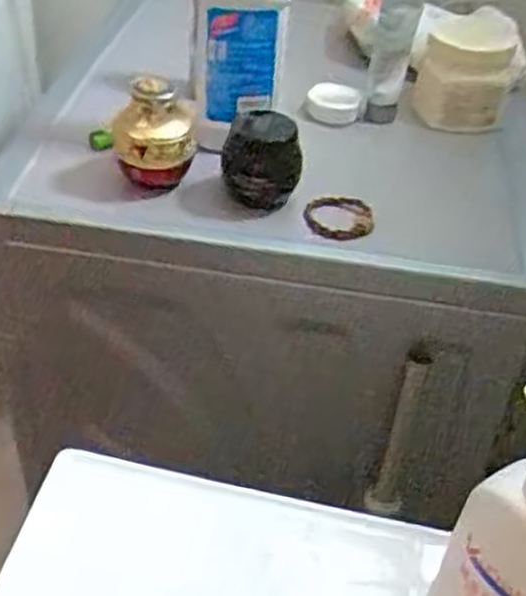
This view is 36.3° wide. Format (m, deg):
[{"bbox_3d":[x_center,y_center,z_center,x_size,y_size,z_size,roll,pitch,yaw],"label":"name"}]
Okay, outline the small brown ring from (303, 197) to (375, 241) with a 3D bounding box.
[{"bbox_3d":[0.068,-0.074,0.722,0.059,0.011,0.069,-2,41,-9],"label":"small brown ring"}]

